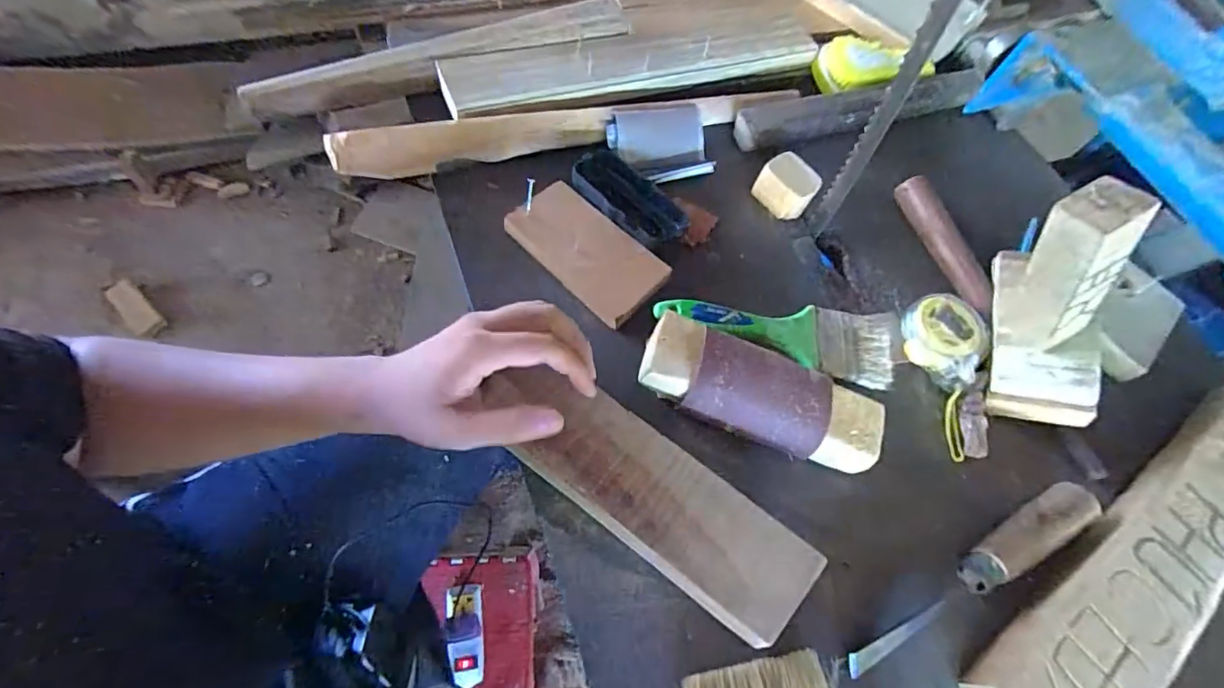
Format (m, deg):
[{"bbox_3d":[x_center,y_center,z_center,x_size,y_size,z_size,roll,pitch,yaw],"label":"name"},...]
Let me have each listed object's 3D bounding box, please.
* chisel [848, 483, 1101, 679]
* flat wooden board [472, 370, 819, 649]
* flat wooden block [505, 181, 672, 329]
[{"bbox_3d":[0.249,0.160,0.382,0.220,0.021,0.025,-25,69,-20],"label":"chisel"},{"bbox_3d":[0.019,0.090,0.359,0.230,0.020,0.069,36,70,10],"label":"flat wooden board"},{"bbox_3d":[-0.022,-0.078,0.470,0.132,0.013,0.068,39,64,12],"label":"flat wooden block"}]

